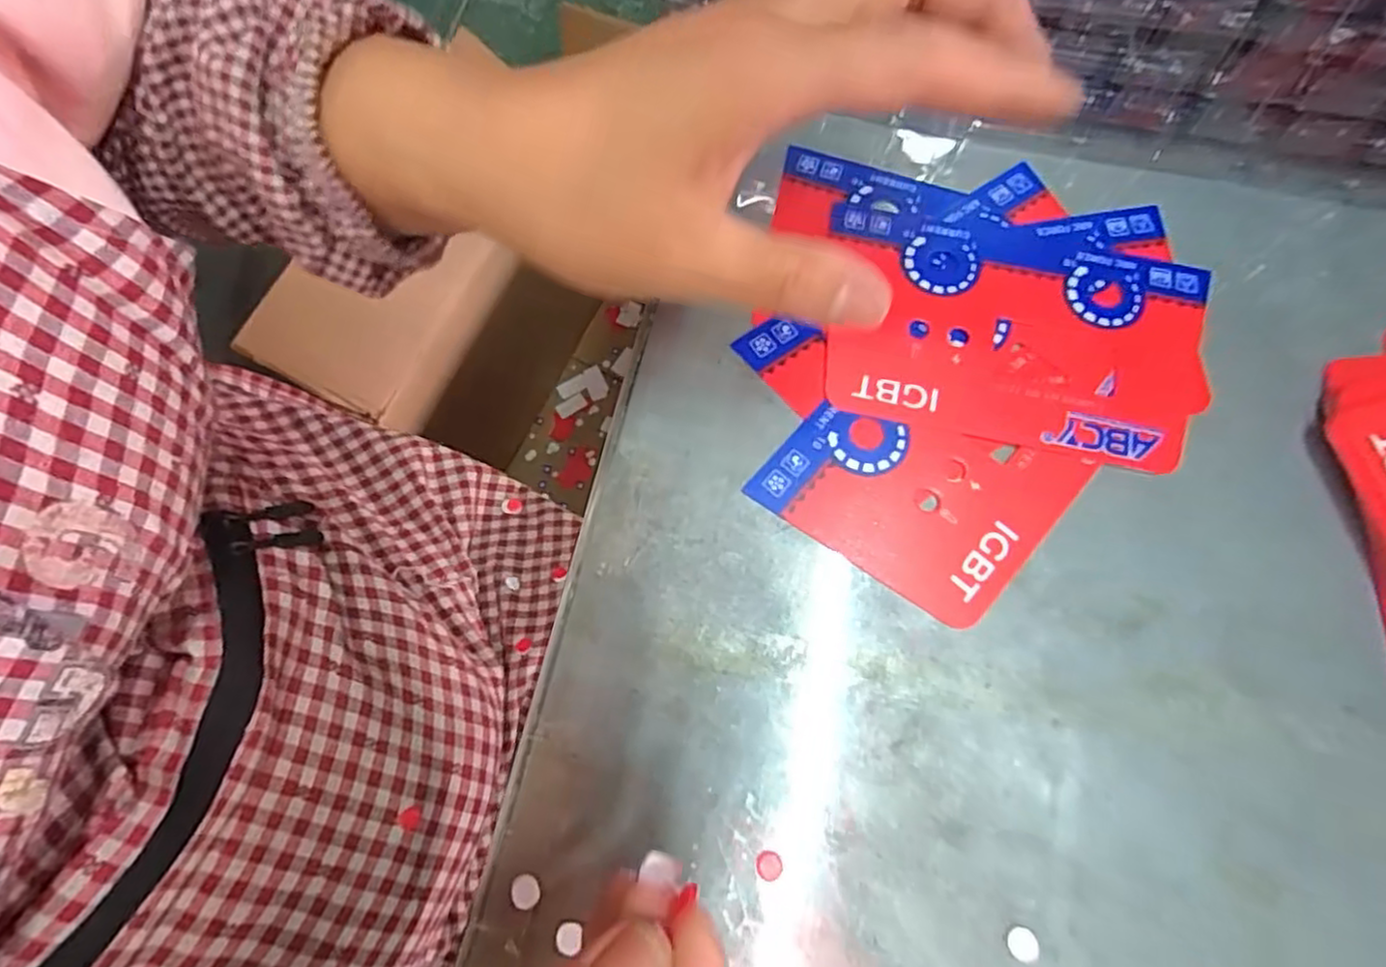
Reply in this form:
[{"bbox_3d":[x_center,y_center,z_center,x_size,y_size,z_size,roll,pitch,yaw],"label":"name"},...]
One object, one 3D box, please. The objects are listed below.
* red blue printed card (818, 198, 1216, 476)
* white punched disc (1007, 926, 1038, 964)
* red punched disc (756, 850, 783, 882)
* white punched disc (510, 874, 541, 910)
[{"bbox_3d":[0.117,-0.056,0.257,0.133,0.005,0.088,13,74,5],"label":"red blue printed card"},{"bbox_3d":[0.096,0.134,0.203,0.009,0.004,0.009,-2,72,5],"label":"white punched disc"},{"bbox_3d":[0.023,0.115,0.208,0.008,0.004,0.008,0,73,1],"label":"red punched disc"},{"bbox_3d":[-0.050,0.122,0.208,0.009,0.004,0.008,7,63,6],"label":"white punched disc"}]

